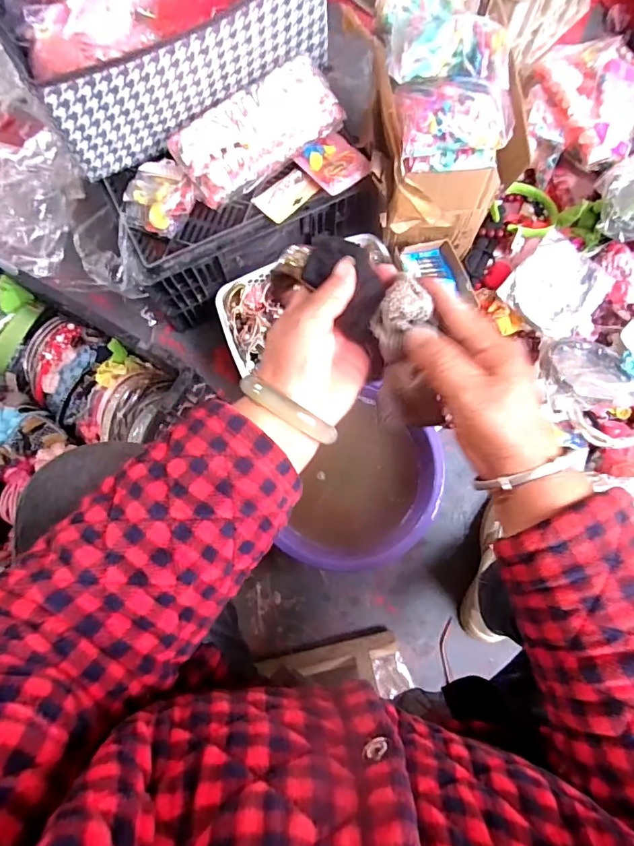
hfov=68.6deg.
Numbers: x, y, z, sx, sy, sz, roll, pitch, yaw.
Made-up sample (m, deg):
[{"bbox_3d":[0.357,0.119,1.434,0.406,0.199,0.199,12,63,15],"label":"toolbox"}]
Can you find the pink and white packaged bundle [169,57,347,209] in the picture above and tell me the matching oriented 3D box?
[{"bbox_3d":[-0.083,-0.404,0.649,0.237,0.066,0.100,-35,80,-6],"label":"pink and white packaged bundle"}]

